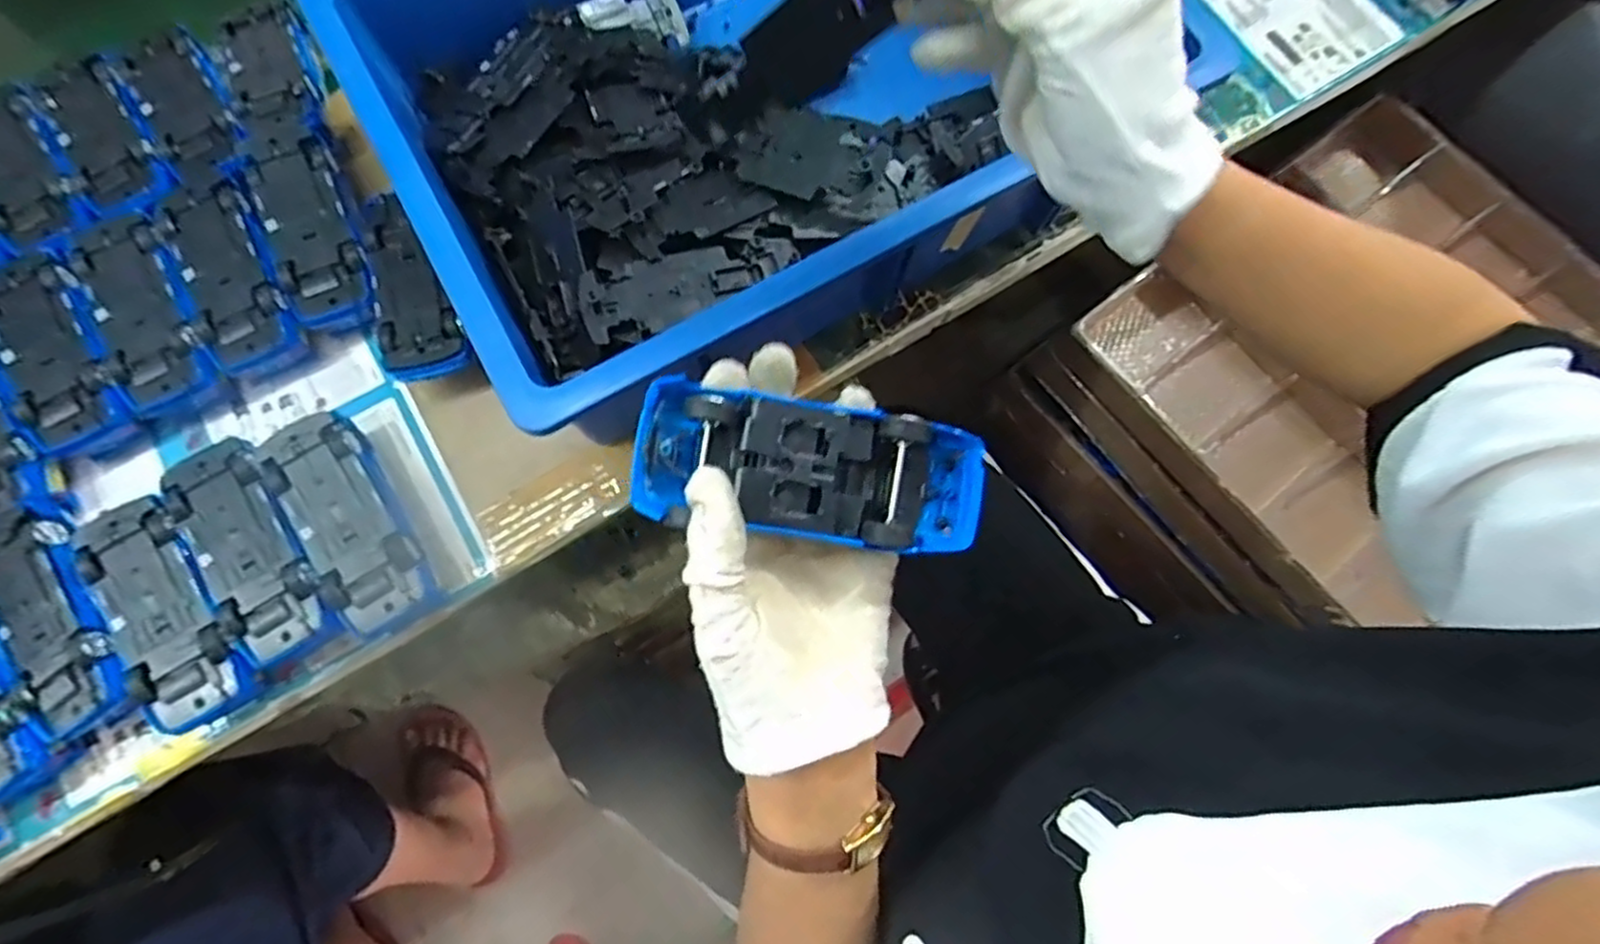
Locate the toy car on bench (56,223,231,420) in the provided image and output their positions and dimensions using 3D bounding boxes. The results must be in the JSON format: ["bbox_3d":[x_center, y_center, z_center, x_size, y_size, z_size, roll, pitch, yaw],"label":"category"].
[{"bbox_3d":[-0.398,-0.092,0.447,0.055,0.037,0.124,-29,76,-7],"label":"toy car on bench"}]

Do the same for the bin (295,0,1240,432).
[{"bbox_3d":[-0.036,-0.260,0.460,0.442,0.116,0.333,-32,76,-8],"label":"bin"}]

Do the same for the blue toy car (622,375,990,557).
[{"bbox_3d":[0.005,0.000,0.277,0.132,0.031,0.050,9,74,-9],"label":"blue toy car"}]

